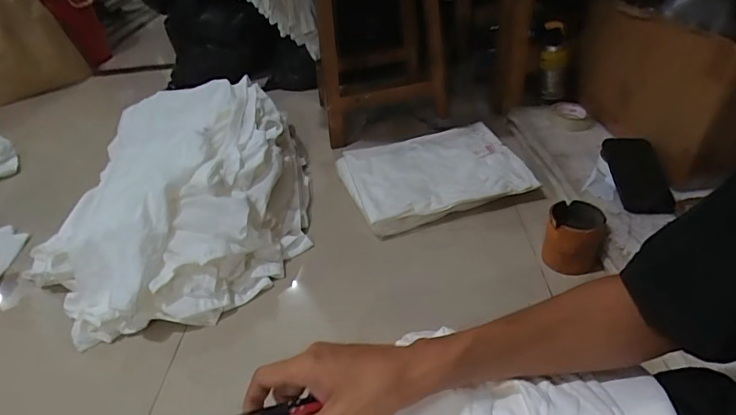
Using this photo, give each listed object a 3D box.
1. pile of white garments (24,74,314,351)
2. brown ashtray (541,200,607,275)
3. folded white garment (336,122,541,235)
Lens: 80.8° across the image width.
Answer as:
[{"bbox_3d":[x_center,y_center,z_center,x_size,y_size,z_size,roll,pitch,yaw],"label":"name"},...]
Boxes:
[{"bbox_3d":[-0.380,-0.053,0.887,0.471,0.177,0.609,-9,37,-3],"label":"pile of white garments"},{"bbox_3d":[0.335,0.051,0.701,0.092,0.089,0.086,10,40,21],"label":"brown ashtray"},{"bbox_3d":[0.131,-0.070,0.912,0.341,0.057,0.256,-15,37,-10],"label":"folded white garment"}]

